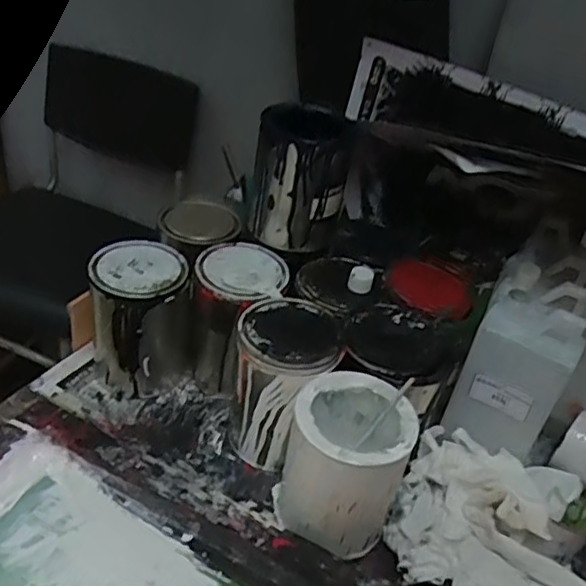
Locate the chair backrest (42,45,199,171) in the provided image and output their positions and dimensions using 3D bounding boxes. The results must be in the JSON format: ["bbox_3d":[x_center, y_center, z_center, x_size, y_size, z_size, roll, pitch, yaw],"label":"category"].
[{"bbox_3d":[-0.331,-0.351,1.199,0.274,0.228,0.026,13,49,-11],"label":"chair backrest"}]

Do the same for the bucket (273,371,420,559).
[{"bbox_3d":[0.046,0.159,0.604,0.115,0.146,0.118,3,32,-2],"label":"bucket"}]

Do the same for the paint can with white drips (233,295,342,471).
[{"bbox_3d":[-0.008,0.098,0.665,0.108,0.157,0.108,6,34,1],"label":"paint can with white drips"}]

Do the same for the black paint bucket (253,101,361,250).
[{"bbox_3d":[0.012,-0.144,0.743,0.109,0.160,0.101,9,35,-1],"label":"black paint bucket"}]

